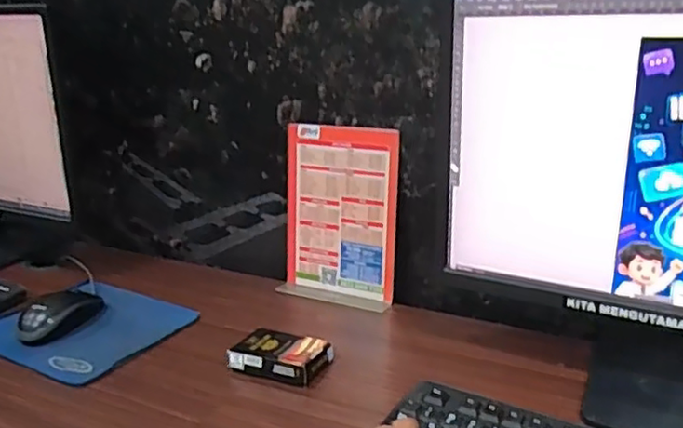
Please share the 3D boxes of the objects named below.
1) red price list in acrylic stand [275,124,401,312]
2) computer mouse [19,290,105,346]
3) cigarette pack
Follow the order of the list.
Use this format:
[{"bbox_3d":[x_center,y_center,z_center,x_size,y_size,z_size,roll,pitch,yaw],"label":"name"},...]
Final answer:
[{"bbox_3d":[-0.006,0.004,0.789,0.149,0.206,0.056,8,23,28],"label":"red price list in acrylic stand"},{"bbox_3d":[-0.323,0.111,0.737,0.055,0.032,0.100,11,24,33],"label":"computer mouse"},{"bbox_3d":[-0.060,0.145,0.652,0.089,0.027,0.066,6,22,23],"label":"cigarette pack"}]

